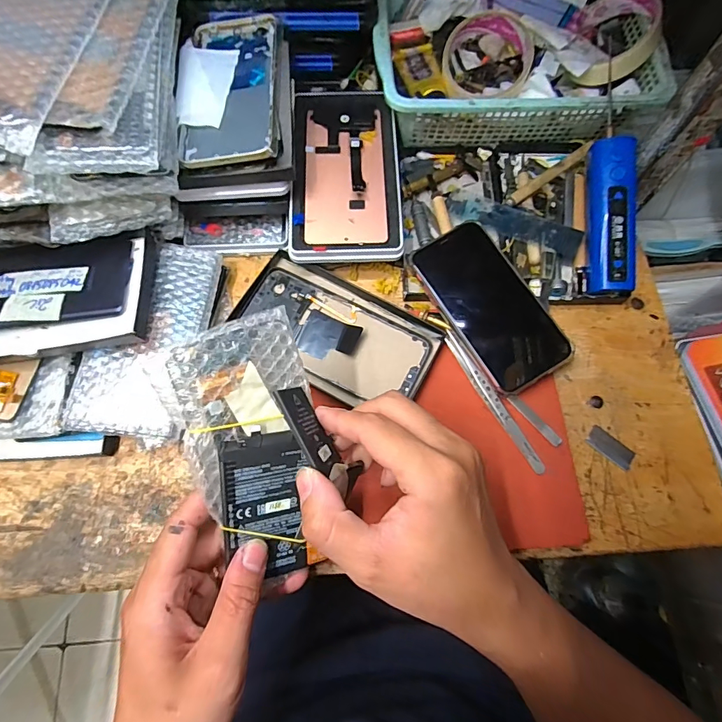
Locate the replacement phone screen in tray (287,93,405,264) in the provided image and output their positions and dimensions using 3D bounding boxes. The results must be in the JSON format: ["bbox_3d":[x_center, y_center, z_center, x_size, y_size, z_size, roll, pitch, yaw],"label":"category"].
[{"bbox_3d":[-0.013,-0.174,0.397,0.098,0.010,0.180,0,73,-1],"label":"replacement phone screen in tray"}]

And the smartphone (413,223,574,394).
[{"bbox_3d":[0.109,-0.048,0.365,0.072,0.006,0.148,-33,76,-2],"label":"smartphone"}]

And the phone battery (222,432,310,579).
[{"bbox_3d":[-0.058,0.089,0.260,0.050,0.004,0.090,-2,98,-26],"label":"phone battery"}]

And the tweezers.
[{"bbox_3d":[0.108,0.032,0.351,0.011,0.007,0.132,-29,73,-10],"label":"tweezers"}]

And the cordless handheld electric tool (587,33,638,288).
[{"bbox_3d":[0.221,-0.159,0.376,0.032,0.030,0.196,-1,91,-1],"label":"cordless handheld electric tool"}]

